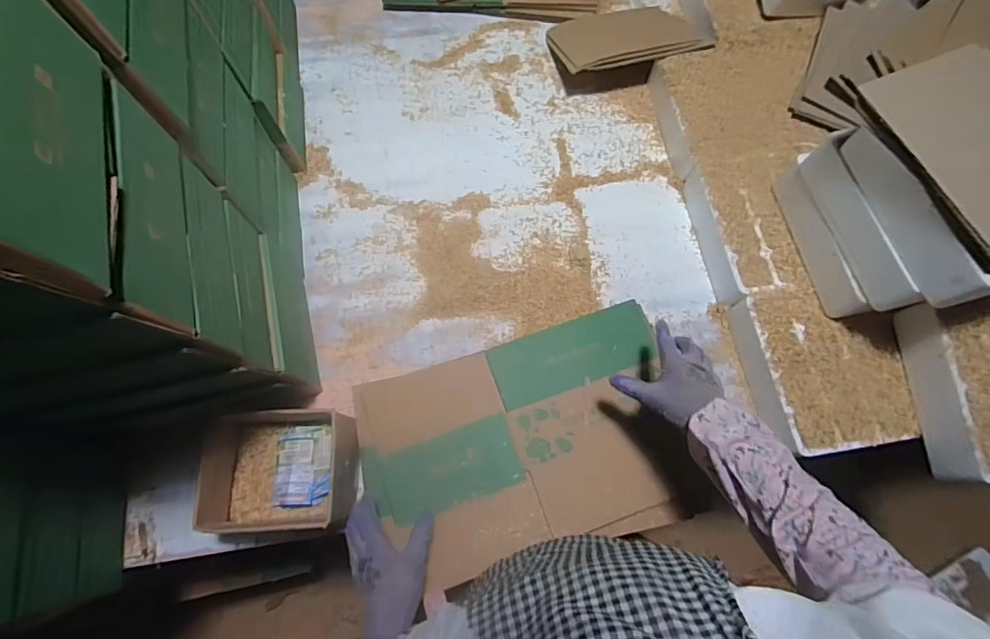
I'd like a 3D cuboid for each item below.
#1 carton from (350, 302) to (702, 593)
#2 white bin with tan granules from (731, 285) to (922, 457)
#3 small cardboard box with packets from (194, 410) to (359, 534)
[{"bbox_3d":[0.041,0.169,0.663,0.430,0.032,0.282,-15,76,-4],"label":"carton"},{"bbox_3d":[0.490,0.068,0.725,0.203,0.076,0.243,-7,72,-4],"label":"white bin with tan granules"},{"bbox_3d":[-0.277,0.198,0.631,0.170,0.087,0.148,-2,72,-2],"label":"small cardboard box with packets"}]

